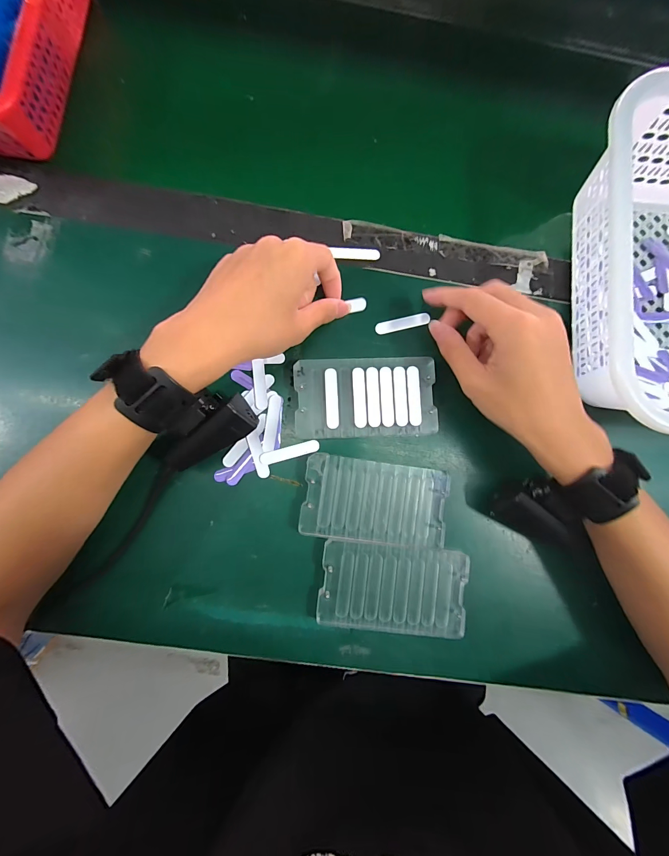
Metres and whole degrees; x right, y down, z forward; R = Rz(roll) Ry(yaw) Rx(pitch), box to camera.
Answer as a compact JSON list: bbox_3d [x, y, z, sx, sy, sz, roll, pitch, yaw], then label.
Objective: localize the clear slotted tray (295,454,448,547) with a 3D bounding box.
[{"bbox_3d":[0.036,0.063,0.277,0.121,0.009,0.066,9,83,-5],"label":"clear slotted tray"}]

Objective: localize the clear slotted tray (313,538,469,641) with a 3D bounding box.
[{"bbox_3d":[0.050,0.133,0.272,0.121,0.006,0.068,7,84,-3],"label":"clear slotted tray"}]

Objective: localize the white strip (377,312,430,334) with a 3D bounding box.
[{"bbox_3d":[0.062,-0.096,0.297,0.050,0.004,0.011,-13,85,-8],"label":"white strip"}]

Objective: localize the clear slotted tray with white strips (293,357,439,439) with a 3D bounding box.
[{"bbox_3d":[0.027,-0.026,0.284,0.120,0.011,0.067,-2,84,-6],"label":"clear slotted tray with white strips"}]

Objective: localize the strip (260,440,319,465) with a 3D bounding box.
[{"bbox_3d":[-0.039,0.021,0.282,0.051,0.005,0.011,-15,85,-8],"label":"strip"}]

